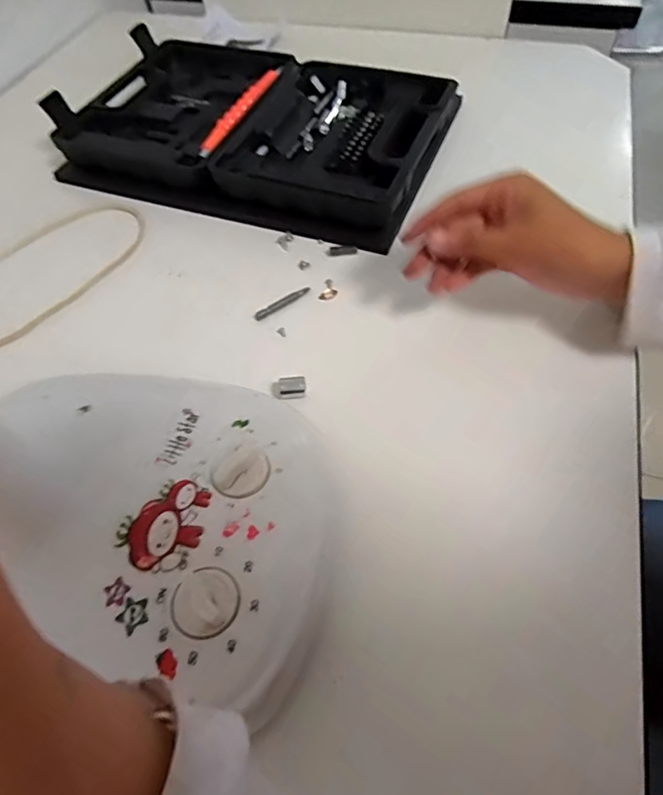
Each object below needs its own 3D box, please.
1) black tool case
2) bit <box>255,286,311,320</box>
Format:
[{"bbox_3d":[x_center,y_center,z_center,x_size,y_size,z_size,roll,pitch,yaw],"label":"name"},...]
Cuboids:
[{"bbox_3d":[-0.072,-0.264,0.503,0.342,0.039,0.220,17,60,13],"label":"black tool case"},{"bbox_3d":[-0.037,-0.072,0.399,0.048,0.005,0.007,-32,62,-16],"label":"bit"}]

